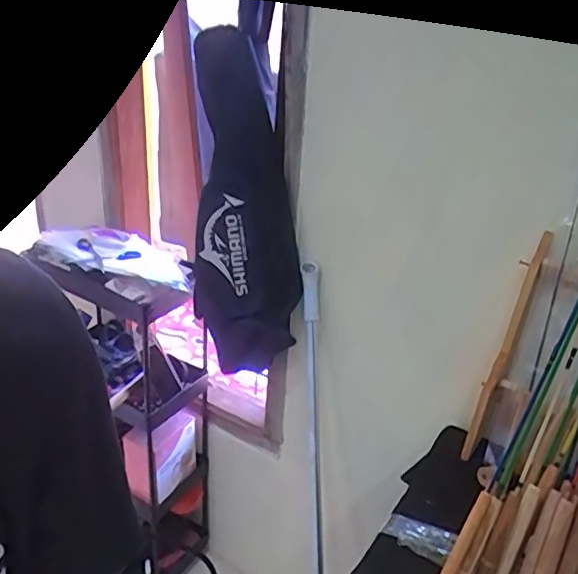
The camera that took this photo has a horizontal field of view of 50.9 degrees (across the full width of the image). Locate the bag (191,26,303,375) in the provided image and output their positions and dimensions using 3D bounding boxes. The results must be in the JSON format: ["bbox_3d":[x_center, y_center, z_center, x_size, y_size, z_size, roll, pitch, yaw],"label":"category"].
[{"bbox_3d":[-0.077,-0.144,1.061,0.174,0.604,0.122,-4,6,-15],"label":"bag"}]

